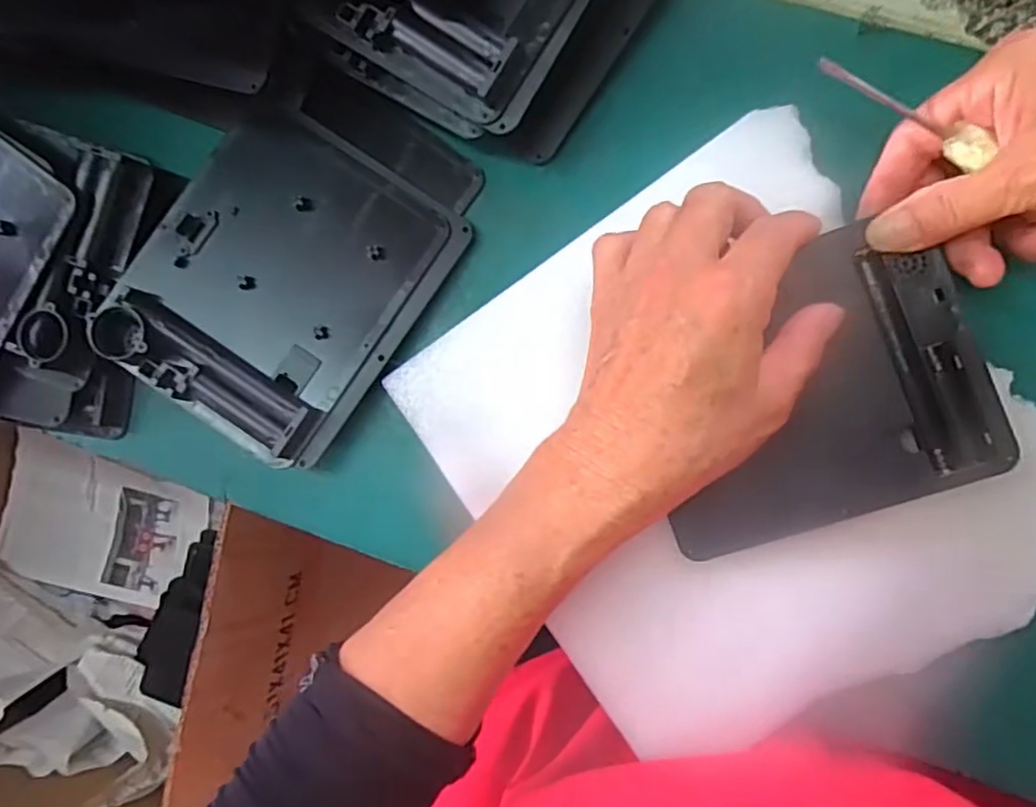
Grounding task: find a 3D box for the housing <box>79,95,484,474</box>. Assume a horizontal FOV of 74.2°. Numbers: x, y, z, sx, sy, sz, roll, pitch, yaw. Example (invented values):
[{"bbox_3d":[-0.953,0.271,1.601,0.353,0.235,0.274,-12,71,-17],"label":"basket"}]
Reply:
[{"bbox_3d":[-0.106,-0.055,0.301,0.114,0.024,0.135,33,91,6],"label":"housing"}]

